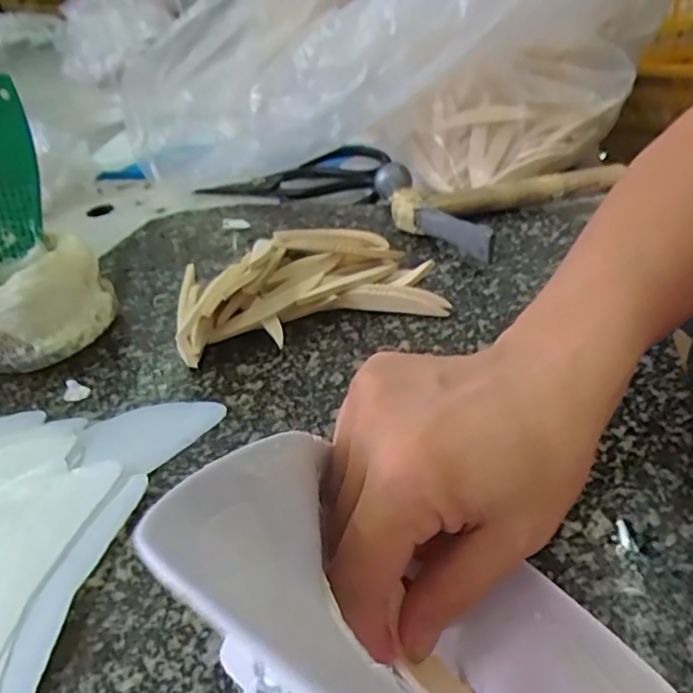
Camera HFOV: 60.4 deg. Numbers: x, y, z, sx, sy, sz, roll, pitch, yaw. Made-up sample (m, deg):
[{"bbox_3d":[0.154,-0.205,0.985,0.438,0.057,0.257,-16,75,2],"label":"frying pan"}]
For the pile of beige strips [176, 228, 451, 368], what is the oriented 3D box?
[{"bbox_3d":[-0.029,-0.049,0.367,0.153,0.043,0.108,-15,40,-10],"label":"pile of beige strips"}]

